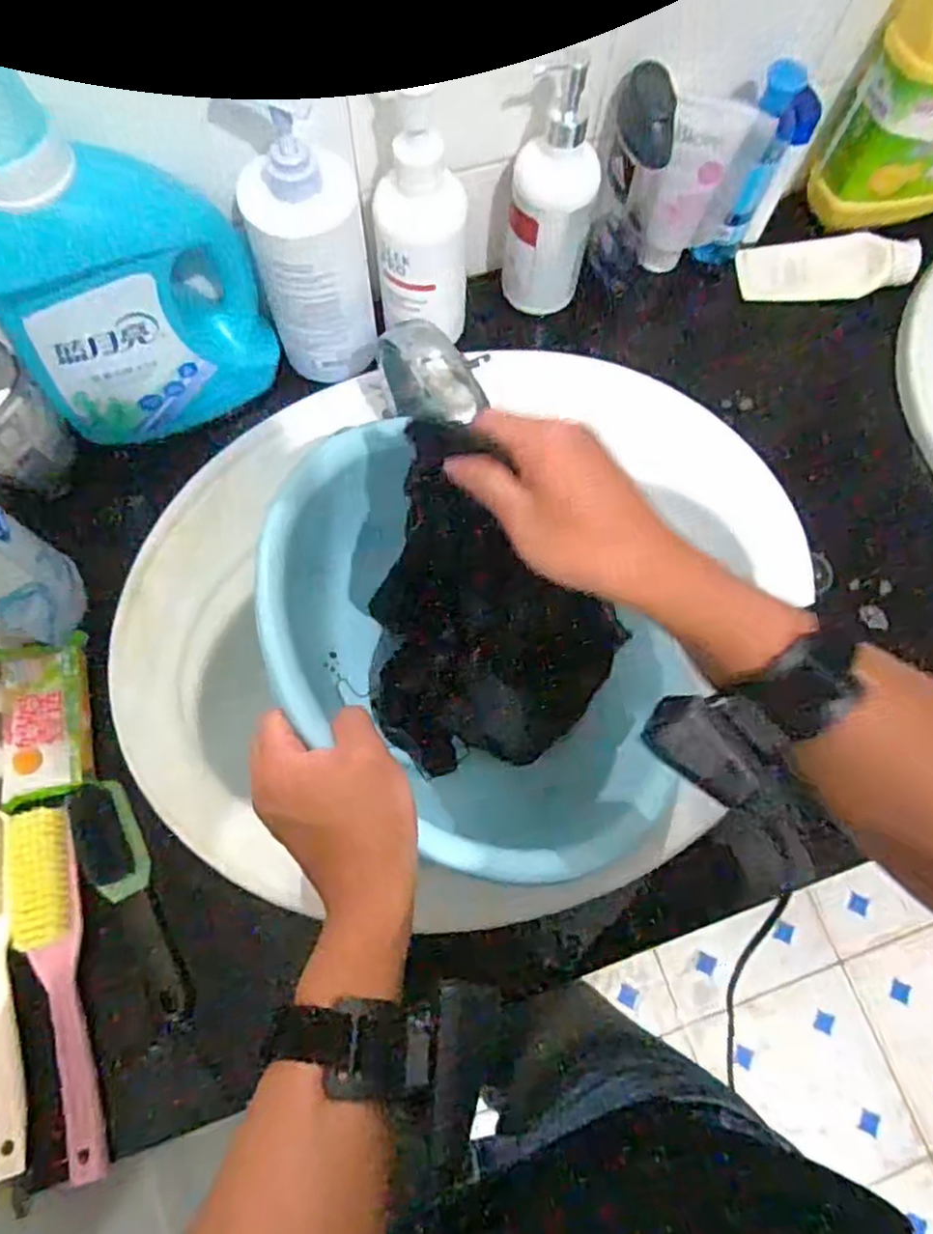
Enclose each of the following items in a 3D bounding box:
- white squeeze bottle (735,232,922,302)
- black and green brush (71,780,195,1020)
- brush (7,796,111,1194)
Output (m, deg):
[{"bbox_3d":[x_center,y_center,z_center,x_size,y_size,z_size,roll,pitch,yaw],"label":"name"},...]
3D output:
[{"bbox_3d":[0.336,-0.327,0.662,0.158,0.028,0.052,2,72,13],"label":"white squeeze bottle"},{"bbox_3d":[-0.229,0.191,0.480,0.037,0.023,0.162,-23,74,-9],"label":"black and green brush"},{"bbox_3d":[-0.265,0.236,0.451,0.037,0.033,0.224,-13,73,-6],"label":"brush"}]

